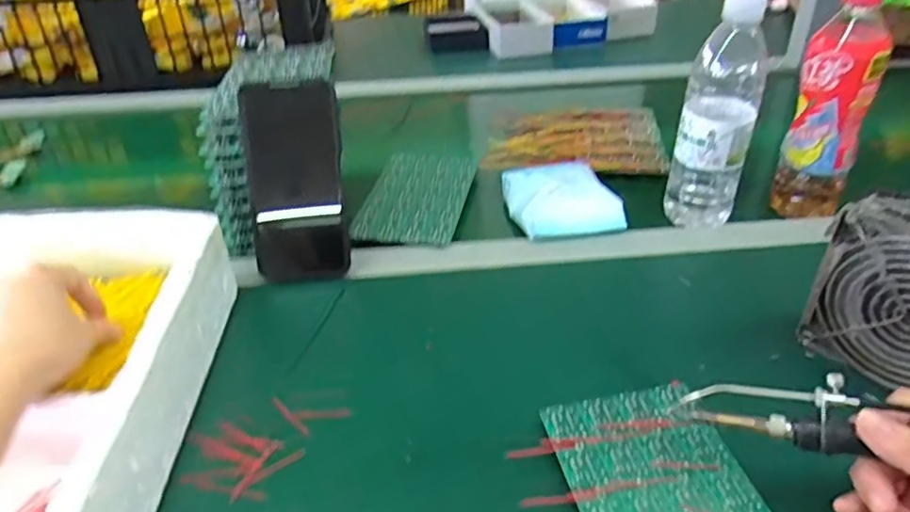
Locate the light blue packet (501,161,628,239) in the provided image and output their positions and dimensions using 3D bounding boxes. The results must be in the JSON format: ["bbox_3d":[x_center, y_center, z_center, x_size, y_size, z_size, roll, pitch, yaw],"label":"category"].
[{"bbox_3d":[0.105,-0.062,0.646,0.101,0.036,0.107,-5,36,-6],"label":"light blue packet"}]

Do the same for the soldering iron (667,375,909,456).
[{"bbox_3d":[0.225,0.089,0.341,0.206,0.026,0.029,6,35,29],"label":"soldering iron"}]

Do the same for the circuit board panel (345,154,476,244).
[{"bbox_3d":[-0.038,-0.065,0.680,0.098,0.004,0.179,5,36,8],"label":"circuit board panel"}]

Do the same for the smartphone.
[{"bbox_3d":[-0.133,-0.060,0.553,0.078,0.163,0.012,-4,13,-4],"label":"smartphone"}]

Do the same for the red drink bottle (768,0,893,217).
[{"bbox_3d":[0.347,-0.137,0.604,0.065,0.202,0.072,19,40,25],"label":"red drink bottle"}]

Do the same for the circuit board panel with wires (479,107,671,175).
[{"bbox_3d":[0.143,-0.140,0.773,0.199,0.012,0.159,5,36,8],"label":"circuit board panel with wires"}]

